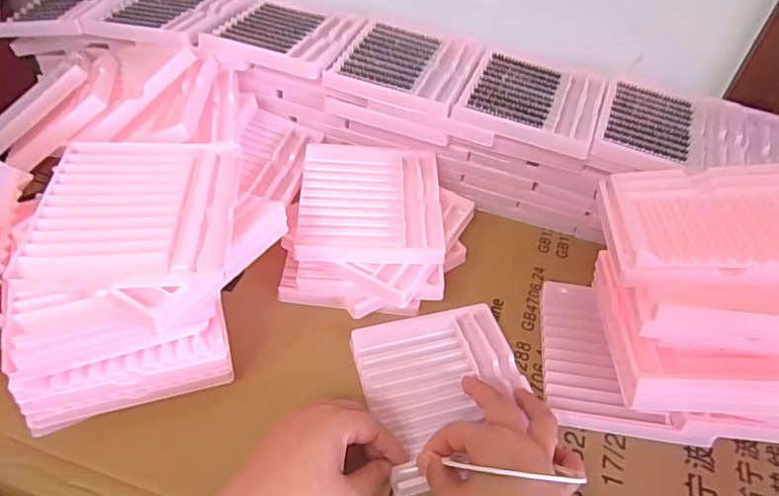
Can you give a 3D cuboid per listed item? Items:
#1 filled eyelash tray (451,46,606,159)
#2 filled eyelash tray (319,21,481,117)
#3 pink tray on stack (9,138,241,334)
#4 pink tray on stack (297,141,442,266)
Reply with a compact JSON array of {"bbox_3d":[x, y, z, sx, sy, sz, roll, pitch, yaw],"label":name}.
[{"bbox_3d":[0.145,-0.153,0.562,0.131,0.013,0.143,19,49,12],"label":"filled eyelash tray"},{"bbox_3d":[0.018,-0.191,0.580,0.129,0.012,0.127,17,48,11],"label":"filled eyelash tray"},{"bbox_3d":[-0.178,-0.020,0.402,0.129,0.028,0.167,-2,48,-7],"label":"pink tray on stack"},{"bbox_3d":[-0.019,-0.048,0.529,0.129,0.013,0.152,1,48,-4],"label":"pink tray on stack"}]

